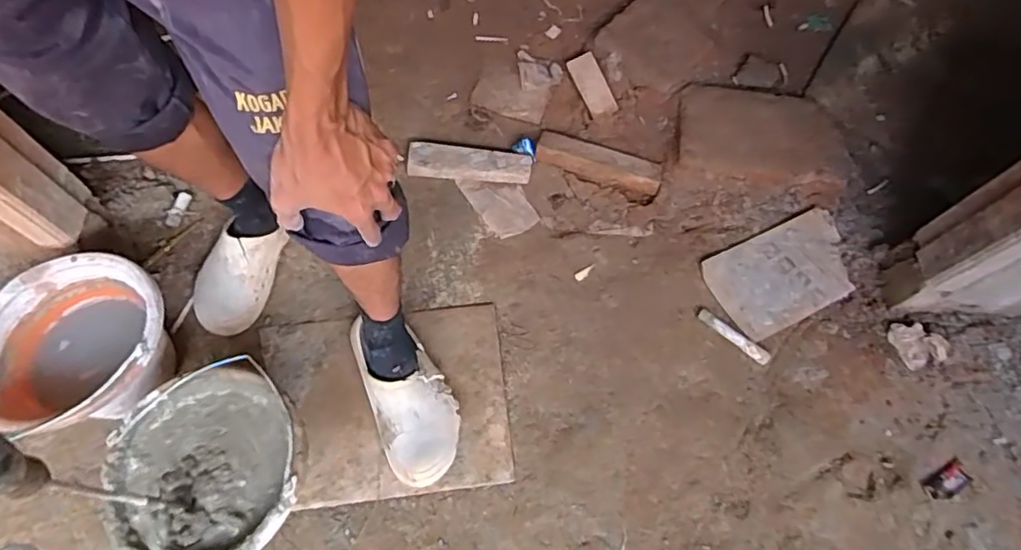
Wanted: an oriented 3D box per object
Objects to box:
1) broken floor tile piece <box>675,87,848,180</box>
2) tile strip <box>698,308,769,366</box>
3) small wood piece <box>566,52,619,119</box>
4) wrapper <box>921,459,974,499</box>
[{"bbox_3d":[0.506,-0.288,1.211,0.321,0.042,0.208,8,66,1],"label":"broken floor tile piece"},{"bbox_3d":[0.390,0.107,1.045,0.137,0.020,0.023,41,71,14],"label":"tile strip"},{"bbox_3d":[0.172,-0.402,1.262,0.061,0.011,0.147,-23,78,6],"label":"small wood piece"},{"bbox_3d":[0.685,0.326,0.937,0.084,0.016,0.041,-27,70,-13],"label":"wrapper"}]

